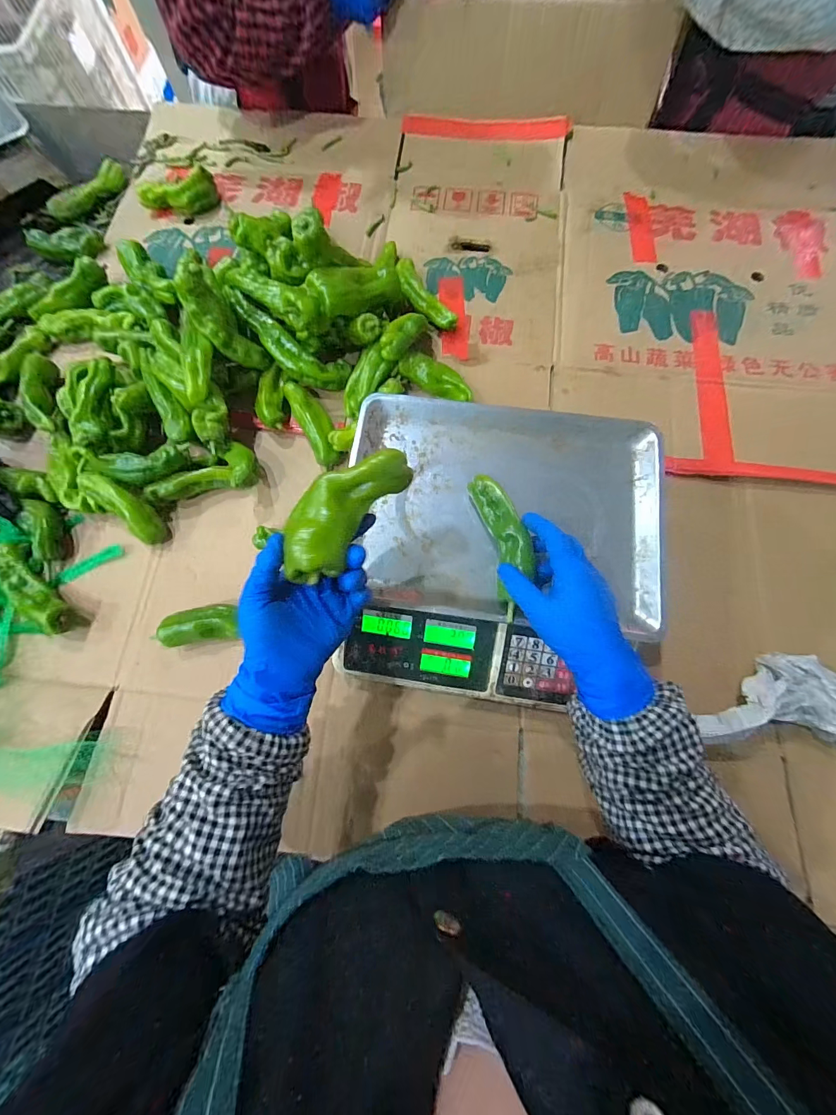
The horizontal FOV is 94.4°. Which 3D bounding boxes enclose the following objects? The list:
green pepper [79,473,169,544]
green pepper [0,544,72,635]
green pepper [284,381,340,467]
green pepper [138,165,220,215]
[{"bbox_3d":[-0.389,-0.065,0.511,0.121,0.040,0.045,38,78,-13],"label":"green pepper"},{"bbox_3d":[-0.492,0.044,0.490,0.146,0.039,0.047,42,80,10],"label":"green pepper"},{"bbox_3d":[-0.146,-0.191,0.547,0.039,0.043,0.137,-26,77,-6],"label":"green pepper"},{"bbox_3d":[-0.400,-0.607,0.658,0.124,0.042,0.061,-26,77,-6],"label":"green pepper"}]

